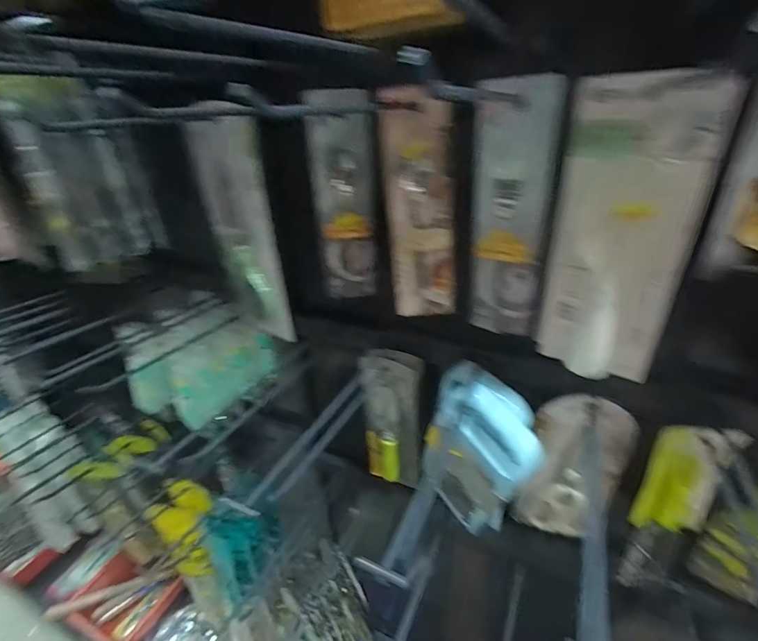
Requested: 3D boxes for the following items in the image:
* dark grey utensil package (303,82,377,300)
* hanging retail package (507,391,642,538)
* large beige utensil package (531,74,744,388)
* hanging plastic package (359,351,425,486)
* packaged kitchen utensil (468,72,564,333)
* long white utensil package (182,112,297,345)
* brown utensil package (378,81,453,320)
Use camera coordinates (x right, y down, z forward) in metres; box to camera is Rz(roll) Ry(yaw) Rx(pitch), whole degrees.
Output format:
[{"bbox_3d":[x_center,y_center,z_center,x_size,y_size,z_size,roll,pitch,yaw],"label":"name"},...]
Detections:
[{"bbox_3d":[-0.039,-0.135,0.479,0.070,0.253,0.030,-5,34,-5],"label":"dark grey utensil package"},{"bbox_3d":[0.267,0.214,0.546,0.123,0.240,0.040,10,31,22],"label":"hanging retail package"},{"bbox_3d":[0.198,-0.059,0.329,0.102,0.249,0.035,18,37,33],"label":"large beige utensil package"},{"bbox_3d":[0.021,0.158,0.622,0.089,0.253,0.032,4,29,12],"label":"hanging plastic package"},{"bbox_3d":[0.129,-0.099,0.388,0.069,0.241,0.021,7,30,18],"label":"packaged kitchen utensil"},{"bbox_3d":[-0.166,-0.097,0.467,0.120,0.251,0.015,16,34,27],"label":"long white utensil package"},{"bbox_3d":[0.046,-0.112,0.426,0.067,0.243,0.018,-3,34,7],"label":"brown utensil package"}]

